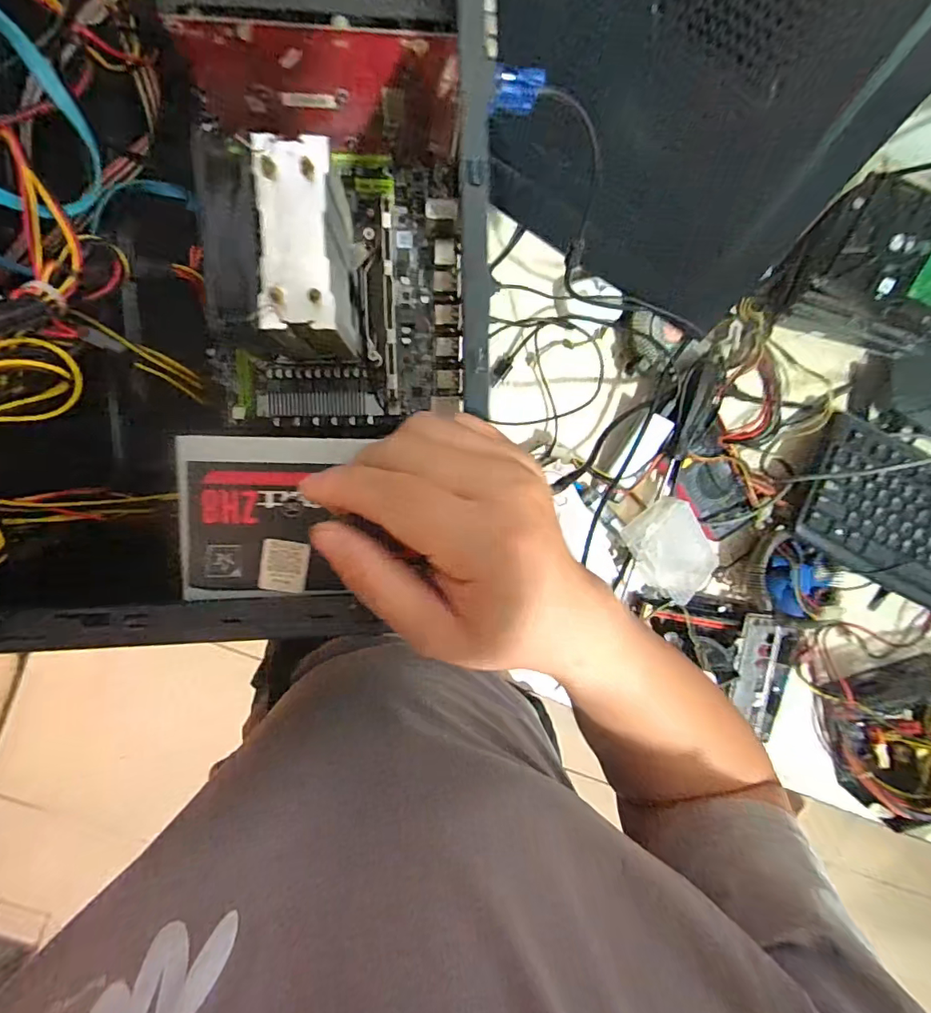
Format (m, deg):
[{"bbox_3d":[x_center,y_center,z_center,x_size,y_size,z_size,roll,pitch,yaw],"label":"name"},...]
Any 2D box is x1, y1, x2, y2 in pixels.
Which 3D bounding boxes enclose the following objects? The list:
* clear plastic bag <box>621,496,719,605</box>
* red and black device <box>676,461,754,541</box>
[{"bbox_3d":[0.235,0.052,0.583,0.078,0.046,0.116,-37,99,0],"label":"clear plastic bag"},{"bbox_3d":[0.289,-0.012,0.596,0.062,0.025,0.096,-39,99,0],"label":"red and black device"}]

